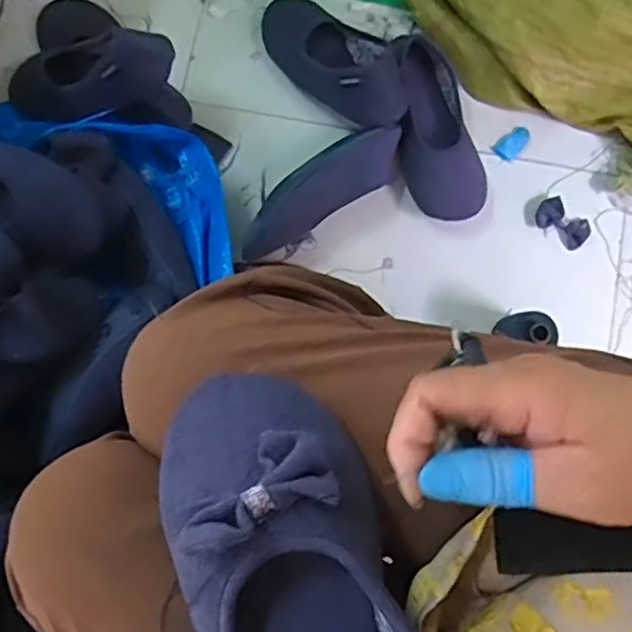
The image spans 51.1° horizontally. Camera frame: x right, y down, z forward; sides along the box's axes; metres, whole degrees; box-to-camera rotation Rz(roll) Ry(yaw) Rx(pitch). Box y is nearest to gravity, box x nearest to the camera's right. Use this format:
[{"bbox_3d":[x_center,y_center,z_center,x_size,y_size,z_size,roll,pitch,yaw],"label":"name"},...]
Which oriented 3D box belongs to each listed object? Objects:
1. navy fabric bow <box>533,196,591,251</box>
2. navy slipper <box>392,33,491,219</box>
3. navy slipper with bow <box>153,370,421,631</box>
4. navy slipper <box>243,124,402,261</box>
[{"bbox_3d":[0.319,-0.120,0.856,0.047,0.009,0.073,-43,82,-7],"label":"navy fabric bow"},{"bbox_3d":[0.155,-0.234,0.837,0.100,0.067,0.232,-8,79,-1],"label":"navy slipper"},{"bbox_3d":[-0.006,0.135,0.285,0.097,0.070,0.232,-19,74,-3],"label":"navy slipper with bow"},{"bbox_3d":[0.016,-0.157,0.822,0.225,0.070,0.065,-33,81,-6],"label":"navy slipper"}]

